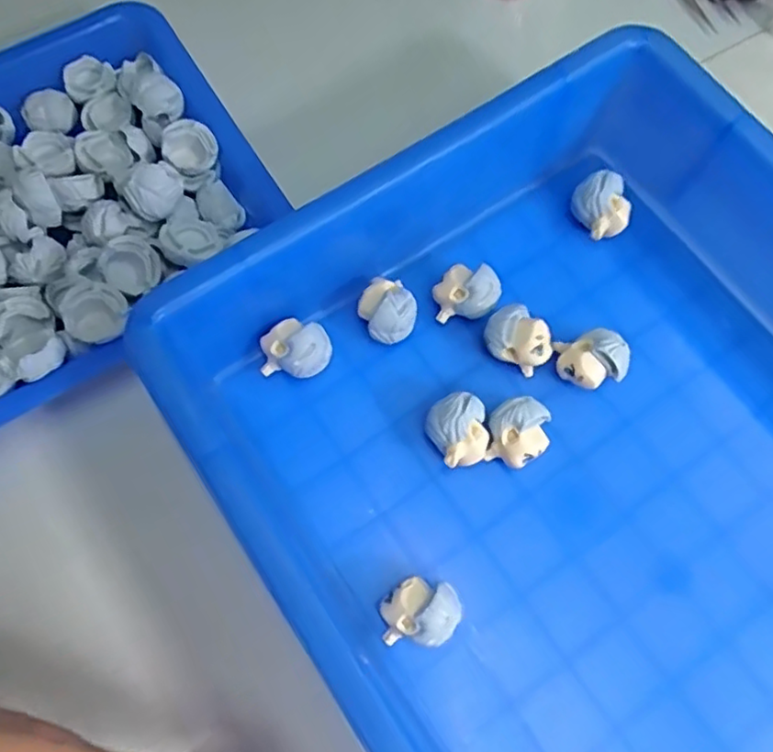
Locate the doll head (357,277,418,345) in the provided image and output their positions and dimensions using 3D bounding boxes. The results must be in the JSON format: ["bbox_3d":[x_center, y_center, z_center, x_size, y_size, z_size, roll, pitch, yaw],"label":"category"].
[{"bbox_3d":[0.001,-0.027,0.269,0.022,0.023,0.024,0,70,1],"label":"doll head"}]

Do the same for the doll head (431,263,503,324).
[{"bbox_3d":[0.034,-0.035,0.274,0.027,0.019,0.021,0,70,1],"label":"doll head"}]

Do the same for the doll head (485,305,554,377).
[{"bbox_3d":[0.055,-0.015,0.267,0.028,0.021,0.022,21,72,8],"label":"doll head"}]

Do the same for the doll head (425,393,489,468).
[{"bbox_3d":[0.029,0.023,0.256,0.023,0.020,0.027,-15,71,-5],"label":"doll head"}]

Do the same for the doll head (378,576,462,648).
[{"bbox_3d":[0.012,0.086,0.232,0.027,0.025,0.022,-1,70,0],"label":"doll head"}]

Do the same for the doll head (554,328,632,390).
[{"bbox_3d":[0.084,-0.005,0.264,0.026,0.024,0.021,-6,70,-2],"label":"doll head"}]

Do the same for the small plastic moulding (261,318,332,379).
[{"bbox_3d":[-0.037,-0.011,0.263,0.027,0.024,0.022,11,70,4],"label":"small plastic moulding"}]

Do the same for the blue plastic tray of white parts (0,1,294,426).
[{"bbox_3d":[-0.165,-0.065,0.277,0.216,0.036,0.171,-29,72,-9],"label":"blue plastic tray of white parts"}]

